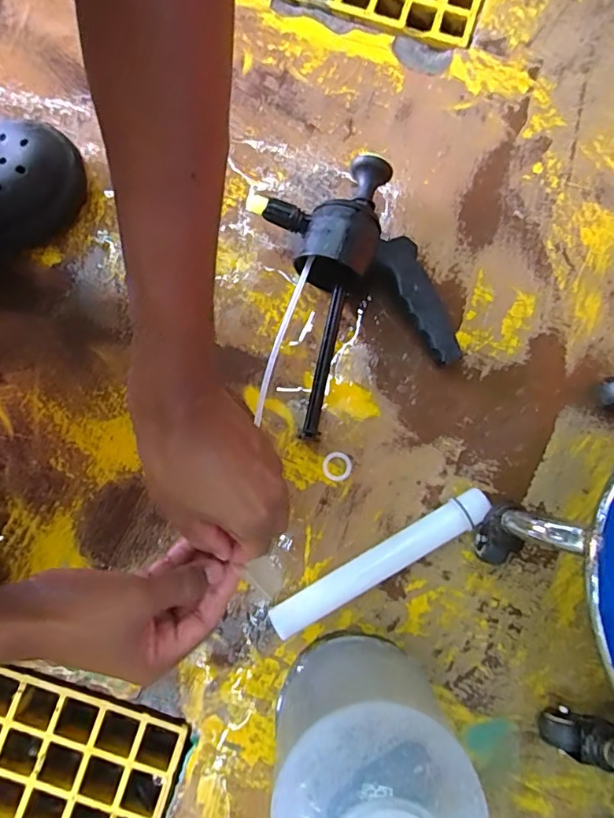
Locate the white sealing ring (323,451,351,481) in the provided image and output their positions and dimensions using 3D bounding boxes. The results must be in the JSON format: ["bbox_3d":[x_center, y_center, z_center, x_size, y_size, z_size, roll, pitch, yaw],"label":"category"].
[{"bbox_3d":[0.028,0.054,0.493,0.027,0.004,0.027,0,80,0],"label":"white sealing ring"}]

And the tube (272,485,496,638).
[{"bbox_3d":[0.065,0.135,0.464,0.210,0.025,0.031,-30,82,-6],"label":"tube"}]

